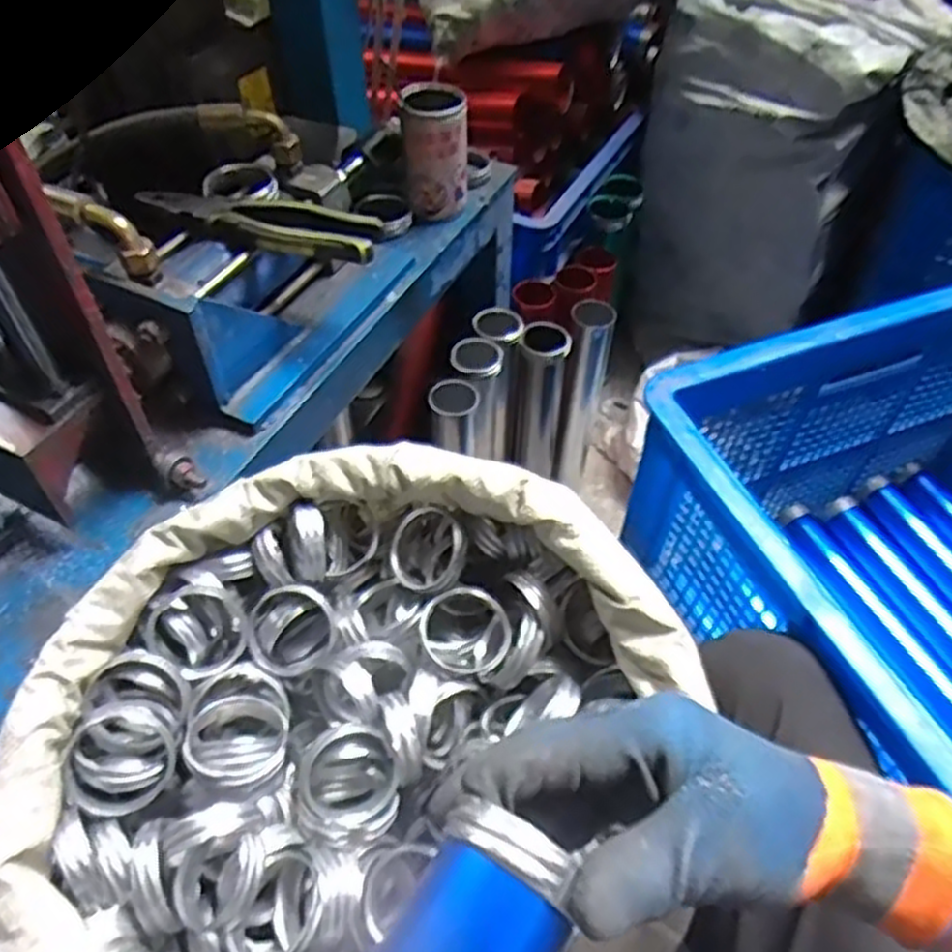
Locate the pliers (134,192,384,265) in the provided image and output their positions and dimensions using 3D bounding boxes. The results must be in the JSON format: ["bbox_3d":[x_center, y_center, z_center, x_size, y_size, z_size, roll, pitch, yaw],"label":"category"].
[{"bbox_3d":[-0.169,-0.207,0.616,0.192,0.020,0.058,13,52,9],"label":"pliers"}]

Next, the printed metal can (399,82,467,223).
[{"bbox_3d":[-0.041,-0.323,0.765,0.065,0.108,0.061,-1,51,-2],"label":"printed metal can"}]

